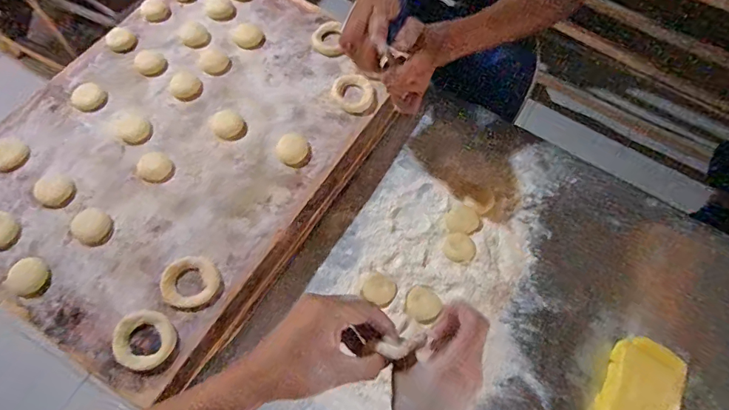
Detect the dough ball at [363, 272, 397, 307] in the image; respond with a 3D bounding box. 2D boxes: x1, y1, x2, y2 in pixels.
[{"bbox_3d":[0.021,0.114,0.588,0.042,0.020,0.037,26,67,8],"label":"dough ball"}]

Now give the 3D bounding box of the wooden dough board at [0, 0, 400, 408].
[{"bbox_3d":[-0.258,-0.098,0.624,0.439,0.027,0.575,32,68,11],"label":"wooden dough board"}]

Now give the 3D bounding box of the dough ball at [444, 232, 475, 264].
[{"bbox_3d":[0.134,0.061,0.620,0.041,0.010,0.044,1,66,-3],"label":"dough ball"}]

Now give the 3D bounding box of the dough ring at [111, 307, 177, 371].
[{"bbox_3d":[-0.253,0.153,0.503,0.068,0.009,0.062,1,66,-3],"label":"dough ring"}]

